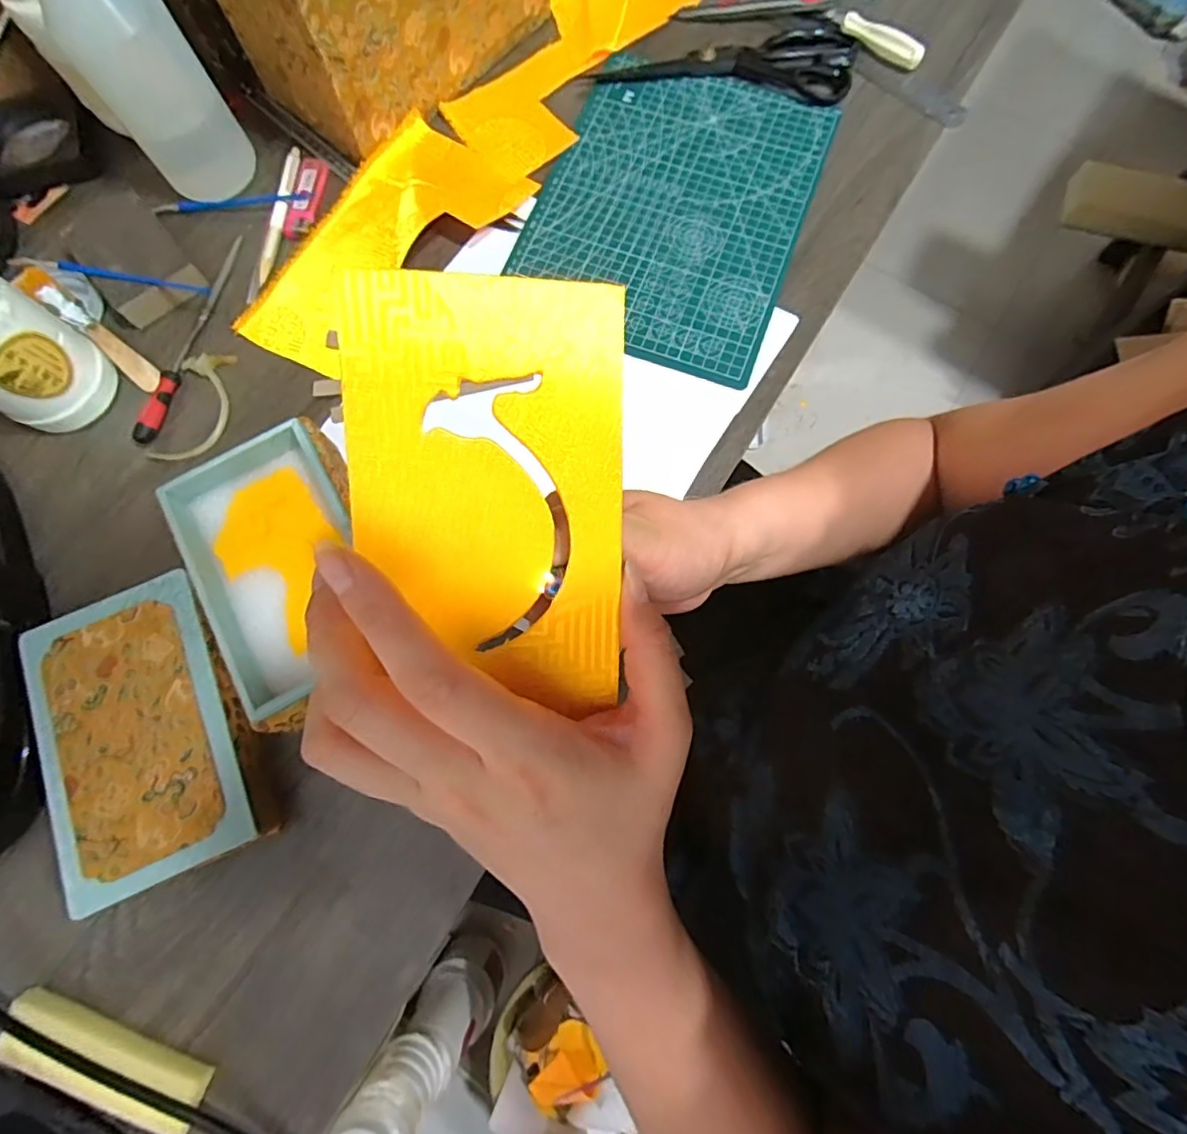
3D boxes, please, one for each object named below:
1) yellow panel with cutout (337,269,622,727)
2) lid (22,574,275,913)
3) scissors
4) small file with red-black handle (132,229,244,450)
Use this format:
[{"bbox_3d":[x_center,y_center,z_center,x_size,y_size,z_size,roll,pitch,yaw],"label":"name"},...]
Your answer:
[{"bbox_3d":[-0.033,-0.020,0.191,0.088,0.004,0.143,-2,102,-11],"label":"yellow panel with cutout"},{"bbox_3d":[-0.282,0.104,0.361,0.119,0.033,0.179,-24,76,-5],"label":"lid"},{"bbox_3d":[0.117,-0.460,0.511,0.229,0.009,0.081,8,76,3],"label":"scissors"},{"bbox_3d":[-0.318,-0.183,0.444,0.016,0.012,0.189,12,76,4],"label":"small file with red-black handle"}]

